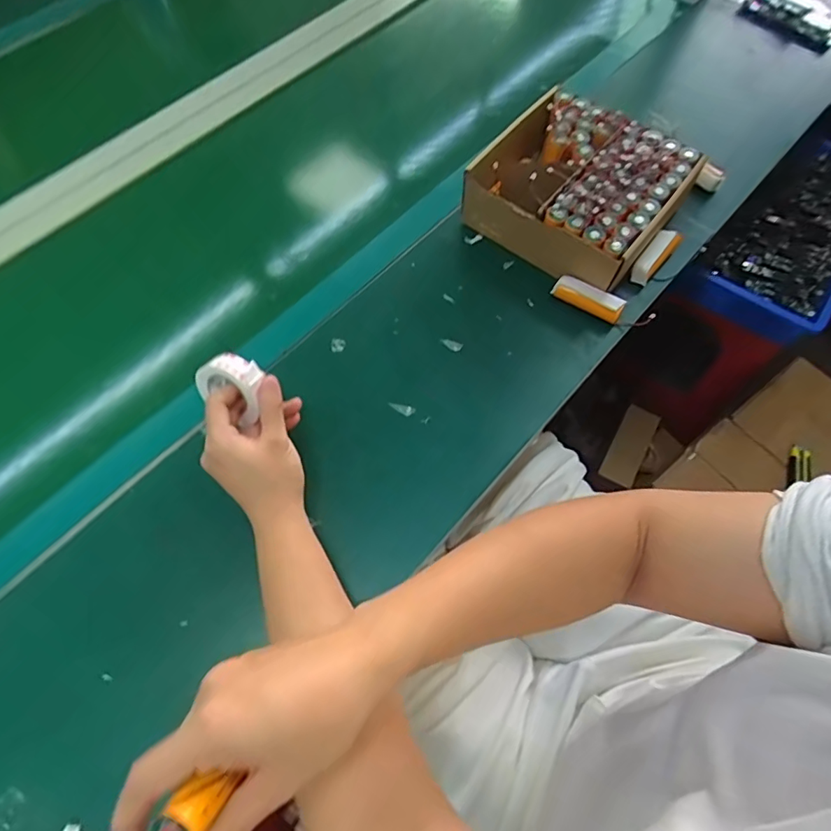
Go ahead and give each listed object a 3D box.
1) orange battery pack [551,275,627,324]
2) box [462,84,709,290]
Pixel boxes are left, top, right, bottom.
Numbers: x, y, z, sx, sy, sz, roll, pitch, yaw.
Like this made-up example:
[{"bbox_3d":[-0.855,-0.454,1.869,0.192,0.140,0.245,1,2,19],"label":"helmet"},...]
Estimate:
[{"bbox_3d":[0.183,-0.124,0.547,0.072,0.026,0.019,31,69,14],"label":"orange battery pack"},{"bbox_3d":[0.180,-0.251,0.575,0.200,0.083,0.190,36,70,15],"label":"box"}]

